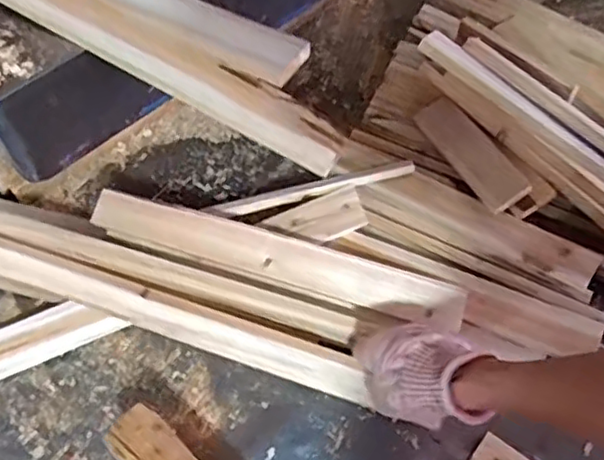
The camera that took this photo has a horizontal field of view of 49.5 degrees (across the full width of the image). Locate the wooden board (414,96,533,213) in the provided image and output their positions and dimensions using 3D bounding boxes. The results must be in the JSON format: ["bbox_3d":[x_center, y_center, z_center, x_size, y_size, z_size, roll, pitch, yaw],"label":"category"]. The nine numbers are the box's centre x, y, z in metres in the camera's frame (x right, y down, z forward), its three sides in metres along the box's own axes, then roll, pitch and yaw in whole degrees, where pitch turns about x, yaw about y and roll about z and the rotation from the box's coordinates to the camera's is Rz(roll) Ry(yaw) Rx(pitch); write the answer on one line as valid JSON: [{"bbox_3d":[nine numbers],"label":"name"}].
[{"bbox_3d":[0.193,-0.093,0.755,0.049,0.013,0.166,-39,60,11],"label":"wooden board"}]

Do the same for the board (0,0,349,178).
[{"bbox_3d":[-0.172,-0.182,0.614,0.478,0.011,0.051,30,72,13],"label":"board"}]

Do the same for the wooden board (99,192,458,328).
[{"bbox_3d":[-0.030,0.028,0.699,0.397,0.010,0.054,16,80,6],"label":"wooden board"}]

